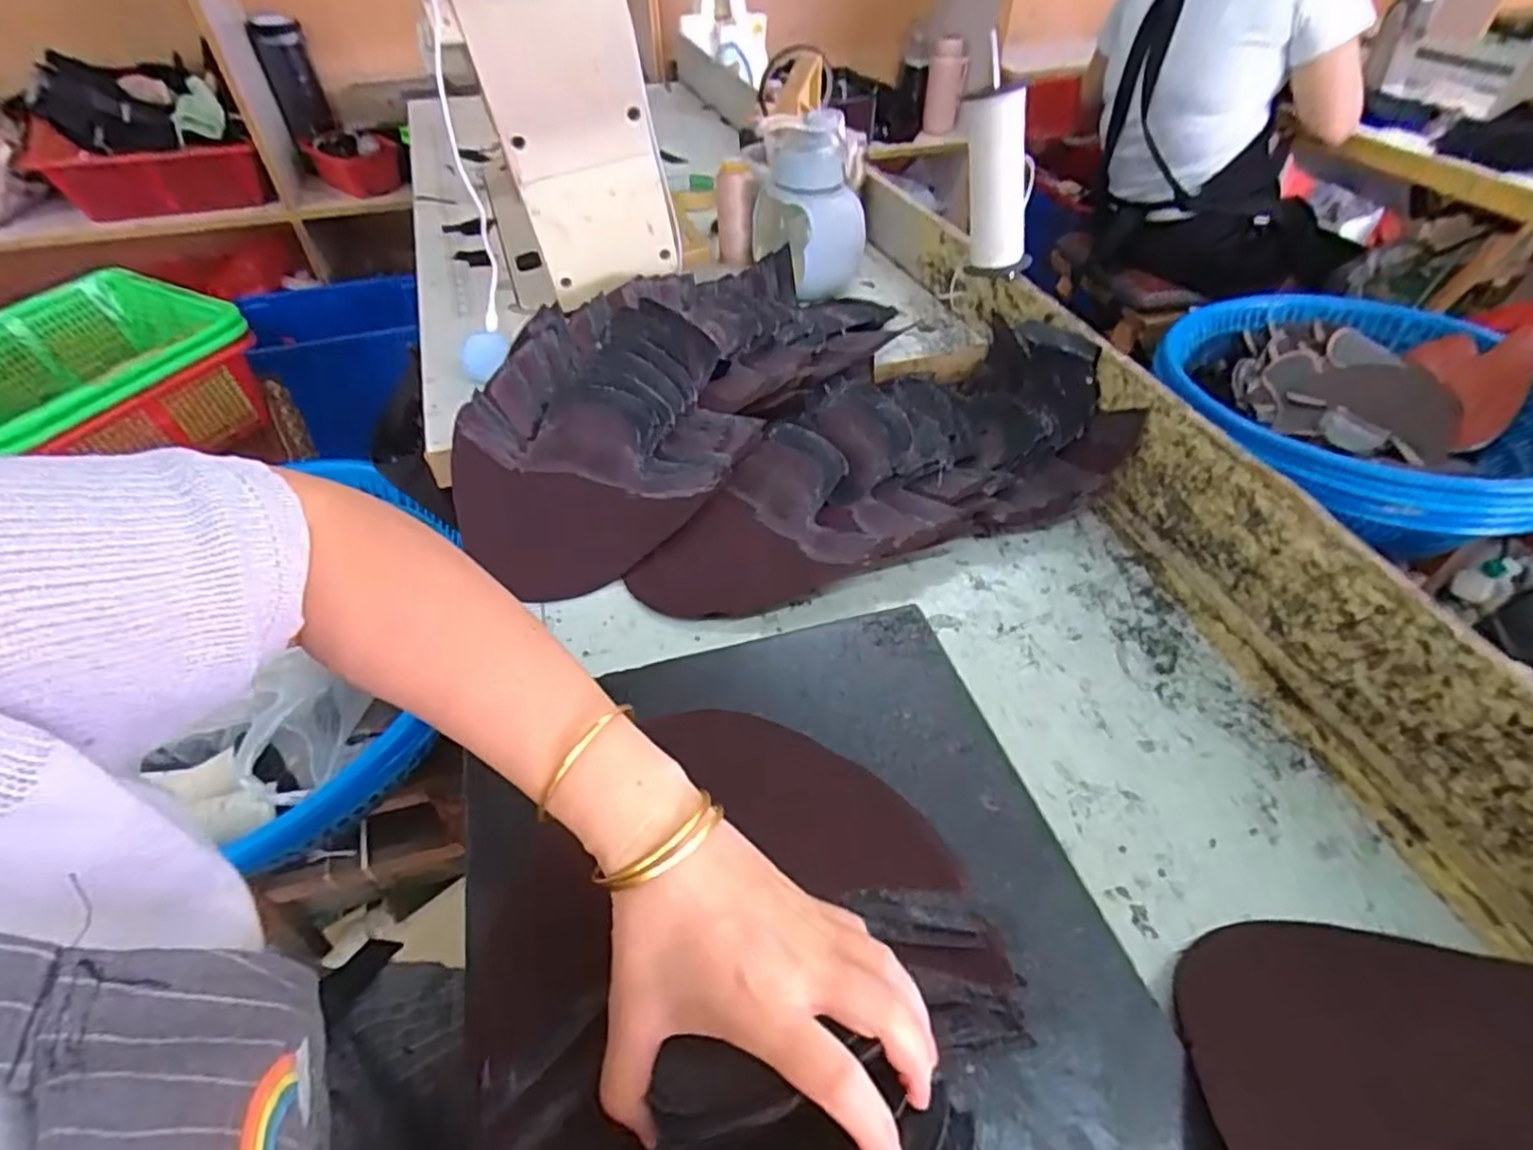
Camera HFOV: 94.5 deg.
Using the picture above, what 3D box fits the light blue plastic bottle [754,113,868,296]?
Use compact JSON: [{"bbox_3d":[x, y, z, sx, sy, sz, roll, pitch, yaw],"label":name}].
[{"bbox_3d":[0.040,-0.400,0.755,0.129,0.144,0.100,3,46,3],"label":"light blue plastic bottle"}]

